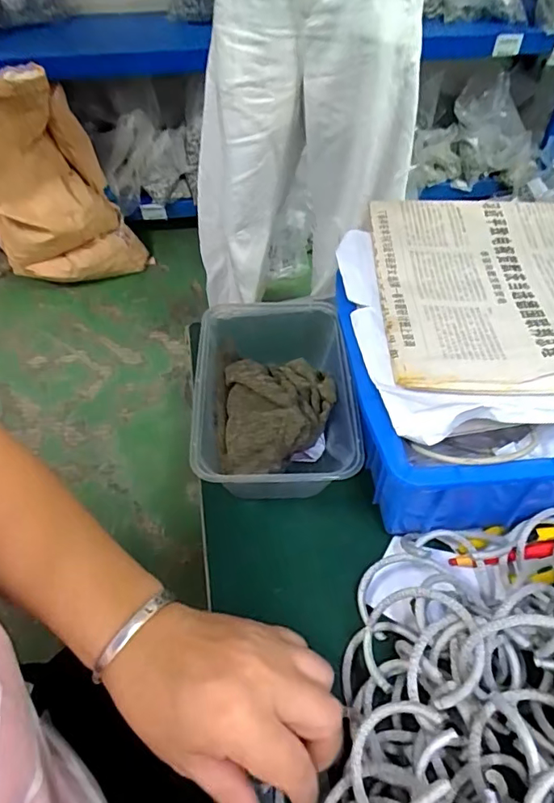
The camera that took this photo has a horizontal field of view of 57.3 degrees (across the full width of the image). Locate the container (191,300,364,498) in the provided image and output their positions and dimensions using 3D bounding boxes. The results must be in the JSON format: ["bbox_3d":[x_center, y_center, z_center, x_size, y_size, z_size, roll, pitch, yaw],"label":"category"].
[{"bbox_3d":[-0.002,-0.004,0.383,0.110,0.061,0.169,-2,51,-2],"label":"container"}]

